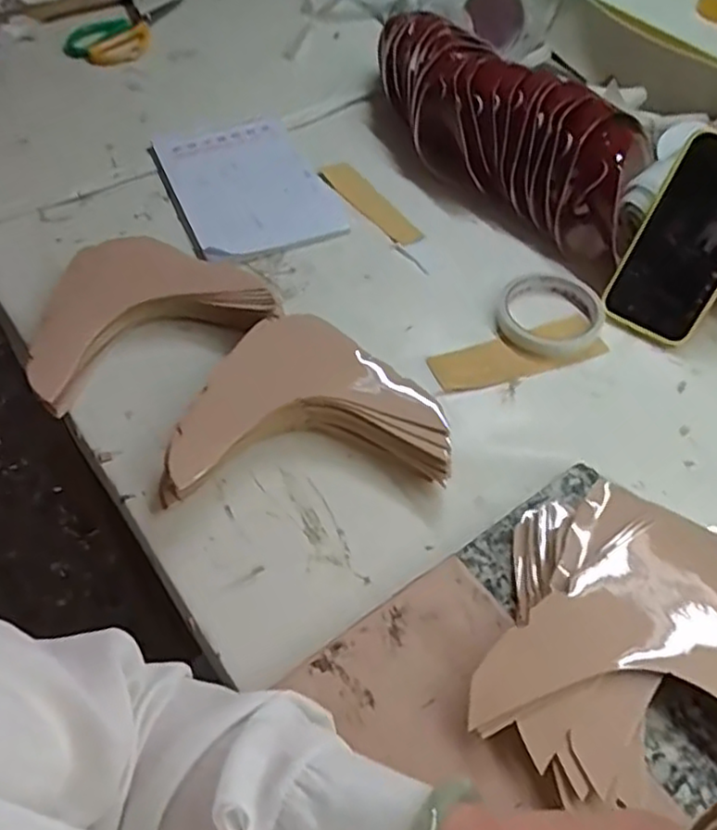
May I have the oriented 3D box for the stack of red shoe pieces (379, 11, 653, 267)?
[{"bbox_3d":[0.135,-0.285,0.704,0.109,0.106,0.351,-38,62,-25],"label":"stack of red shoe pieces"}]

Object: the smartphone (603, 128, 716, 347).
[{"bbox_3d":[0.275,-0.144,0.578,0.077,0.165,0.014,35,24,24],"label":"smartphone"}]

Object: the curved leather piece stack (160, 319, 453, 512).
[{"bbox_3d":[-0.040,-0.011,0.526,0.199,0.054,0.150,-3,53,-2],"label":"curved leather piece stack"}]

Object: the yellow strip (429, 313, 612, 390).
[{"bbox_3d":[0.135,-0.049,0.586,0.151,0.006,0.043,-17,65,-17],"label":"yellow strip"}]

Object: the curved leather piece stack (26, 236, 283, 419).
[{"bbox_3d":[-0.181,-0.093,0.583,0.197,0.037,0.152,-20,56,-14],"label":"curved leather piece stack"}]

